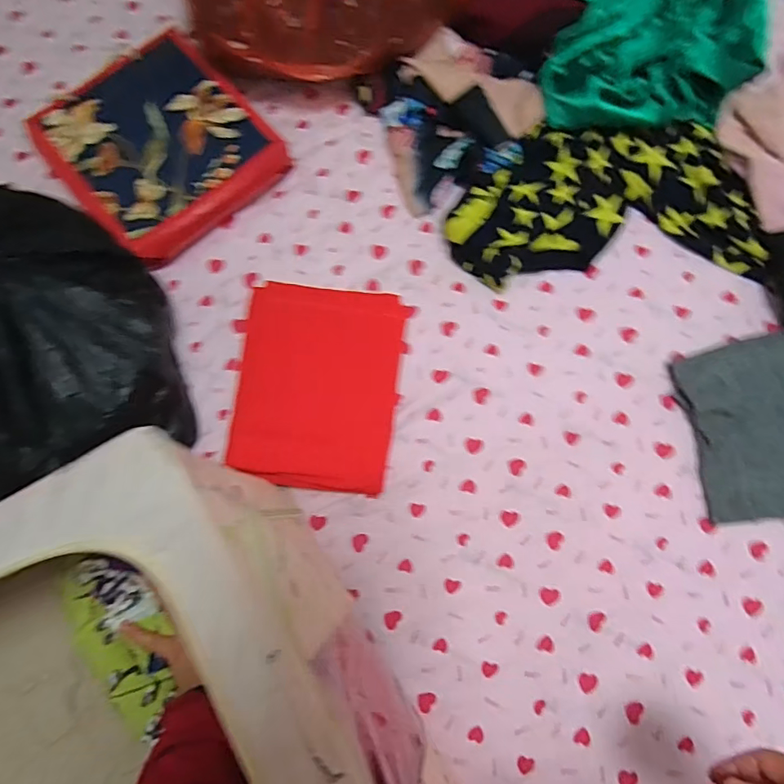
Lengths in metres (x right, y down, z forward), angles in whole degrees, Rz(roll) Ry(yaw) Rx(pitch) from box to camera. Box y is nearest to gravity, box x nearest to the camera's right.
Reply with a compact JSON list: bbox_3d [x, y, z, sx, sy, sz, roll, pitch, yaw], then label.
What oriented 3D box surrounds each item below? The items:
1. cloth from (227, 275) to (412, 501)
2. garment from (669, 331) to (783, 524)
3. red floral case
[{"bbox_3d":[-0.095,-0.011,0.642,0.198,0.017,0.256,6,78,2],"label":"cloth"},{"bbox_3d":[0.462,0.042,0.615,0.176,0.037,0.219,-10,78,-2],"label":"garment"},{"bbox_3d":[-0.324,-0.348,0.705,0.263,0.045,0.297,-43,81,-8],"label":"red floral case"}]

